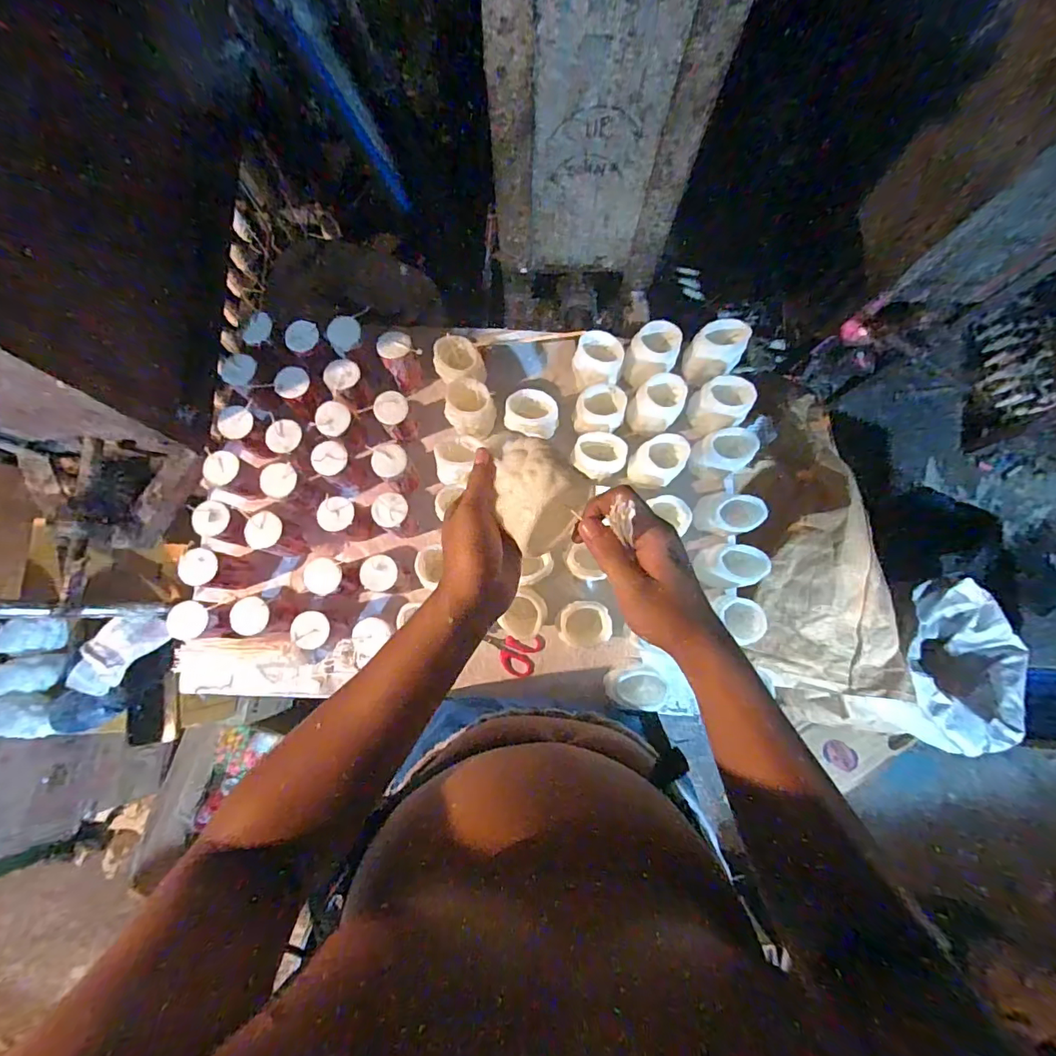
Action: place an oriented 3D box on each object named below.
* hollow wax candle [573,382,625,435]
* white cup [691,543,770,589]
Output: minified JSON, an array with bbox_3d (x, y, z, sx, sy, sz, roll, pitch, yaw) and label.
[{"bbox_3d":[0.109,-0.180,0.752,0.073,0.065,0.064,-1,81,-1],"label":"hollow wax candle"},{"bbox_3d":[0.292,0.055,0.695,0.086,0.055,0.061,-3,81,-1],"label":"white cup"}]

